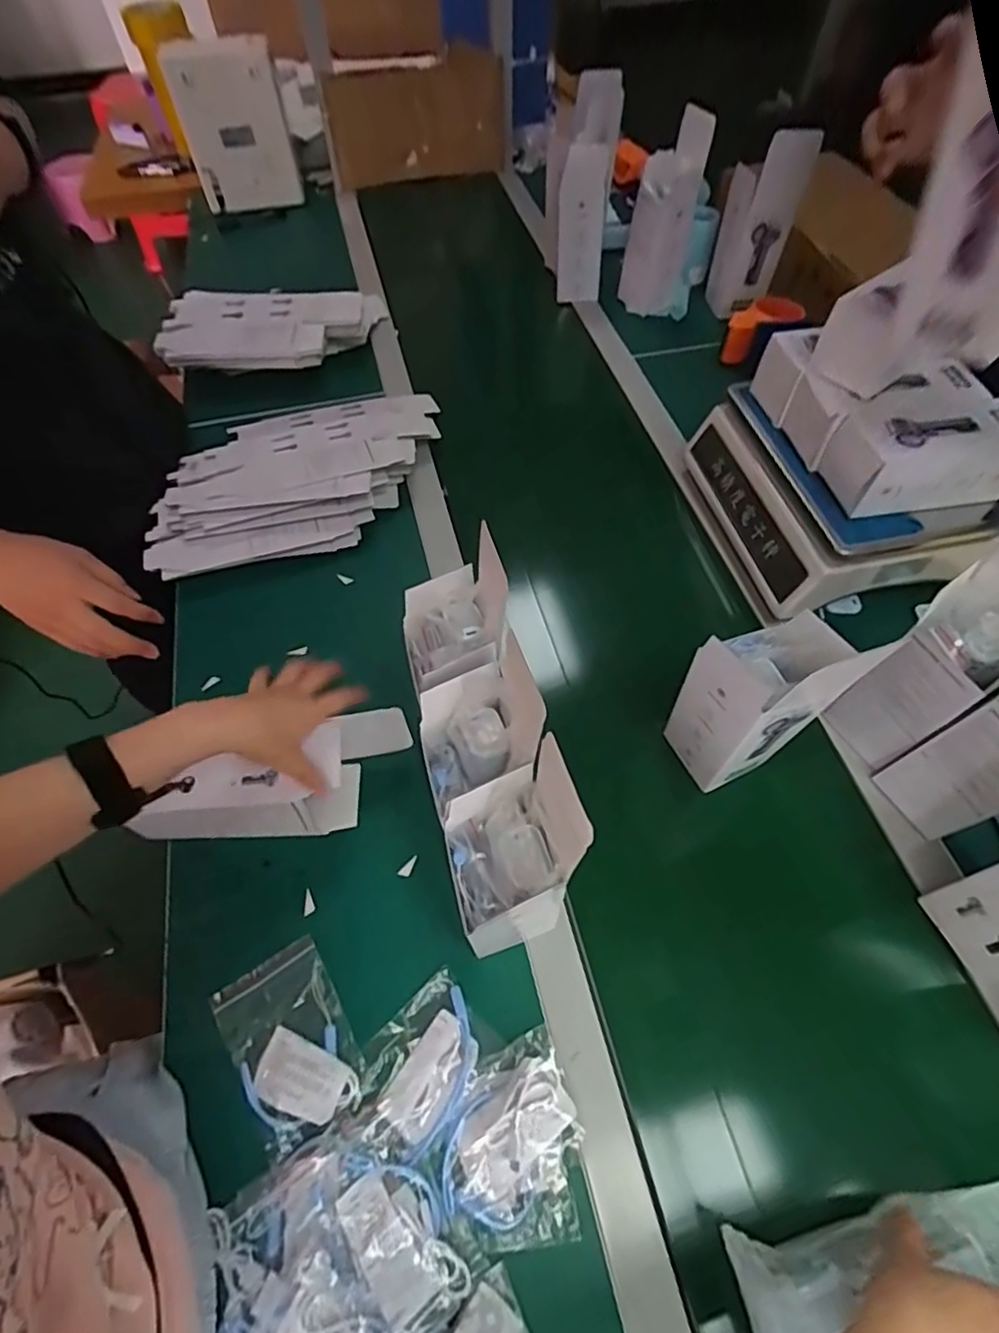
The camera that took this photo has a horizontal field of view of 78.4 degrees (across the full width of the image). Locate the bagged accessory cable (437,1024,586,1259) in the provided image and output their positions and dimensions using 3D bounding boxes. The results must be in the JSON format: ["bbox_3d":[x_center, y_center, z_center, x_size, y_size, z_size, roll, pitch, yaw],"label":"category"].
[{"bbox_3d":[0.007,0.344,0.435,0.104,0.018,0.118,-19,59,-10],"label":"bagged accessory cable"}]

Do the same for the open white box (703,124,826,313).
[{"bbox_3d":[0.389,-0.655,0.947,0.107,0.250,0.090,15,60,11],"label":"open white box"}]

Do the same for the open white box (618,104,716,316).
[{"bbox_3d":[0.252,-0.692,0.953,0.103,0.241,0.069,9,59,7],"label":"open white box"}]

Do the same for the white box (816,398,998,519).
[{"bbox_3d":[0.417,-0.207,0.607,0.174,0.068,0.075,-8,58,-3],"label":"white box"}]

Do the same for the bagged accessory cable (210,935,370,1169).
[{"bbox_3d":[-0.165,0.295,0.481,0.086,0.008,0.131,-28,61,-15],"label":"bagged accessory cable"}]

